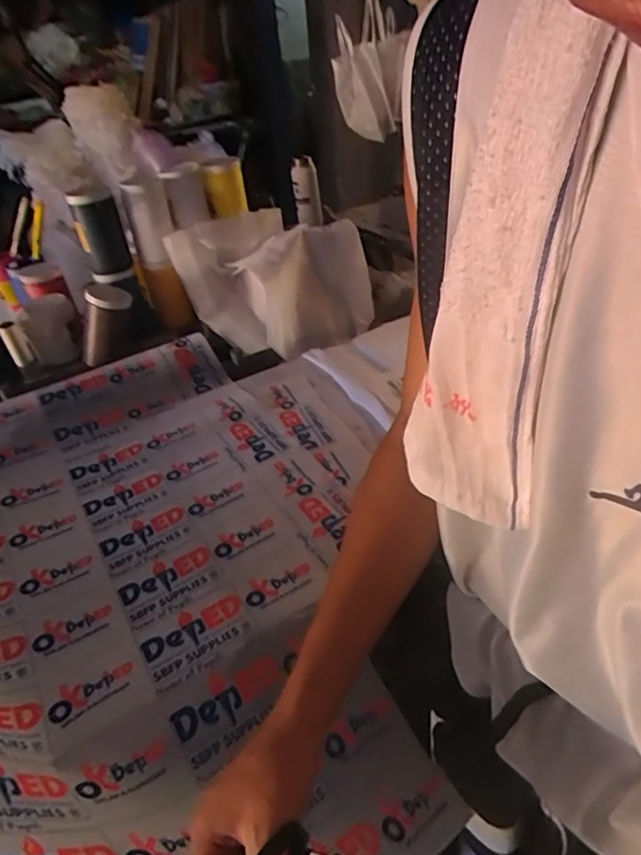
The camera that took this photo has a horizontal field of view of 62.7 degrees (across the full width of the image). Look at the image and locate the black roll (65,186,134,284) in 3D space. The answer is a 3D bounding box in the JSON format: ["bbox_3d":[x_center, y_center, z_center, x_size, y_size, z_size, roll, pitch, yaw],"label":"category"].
[{"bbox_3d":[-0.485,-0.429,1.170,0.088,0.181,0.104,-17,39,-12],"label":"black roll"}]

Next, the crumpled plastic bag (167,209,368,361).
[{"bbox_3d":[-0.100,-0.343,1.235,0.361,0.217,0.301,24,47,33],"label":"crumpled plastic bag"}]

